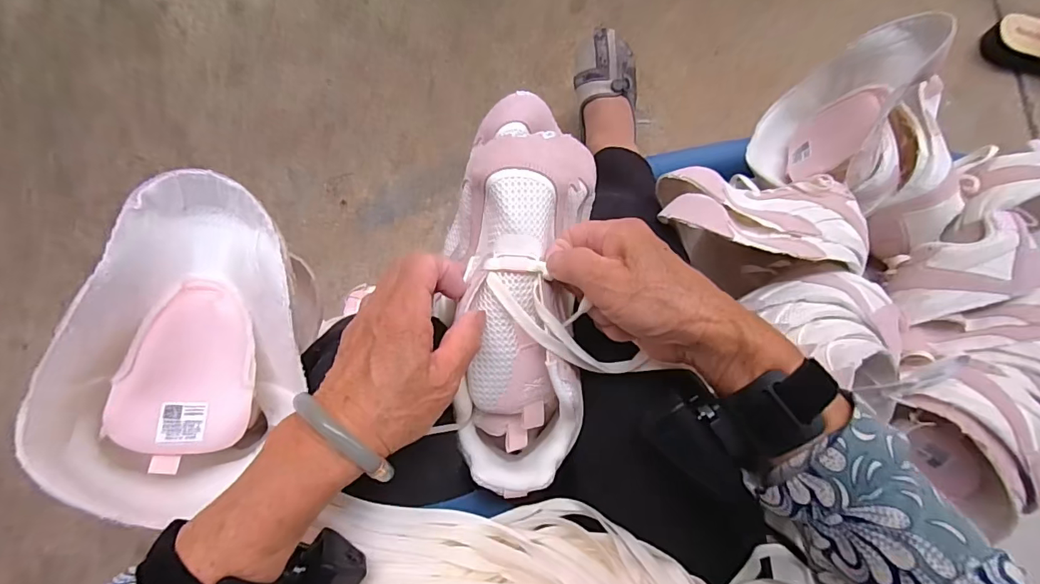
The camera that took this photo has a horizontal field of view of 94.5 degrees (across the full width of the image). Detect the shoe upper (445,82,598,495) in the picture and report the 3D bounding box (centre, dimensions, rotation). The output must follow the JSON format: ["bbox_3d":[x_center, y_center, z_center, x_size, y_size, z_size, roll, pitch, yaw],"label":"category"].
[{"bbox_3d":[0.003,-0.011,0.344,0.097,0.085,0.280,1,86,0],"label":"shoe upper"}]

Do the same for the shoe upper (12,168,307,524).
[{"bbox_3d":[-0.206,0.030,0.317,0.118,0.104,0.213,10,85,1],"label":"shoe upper"}]

